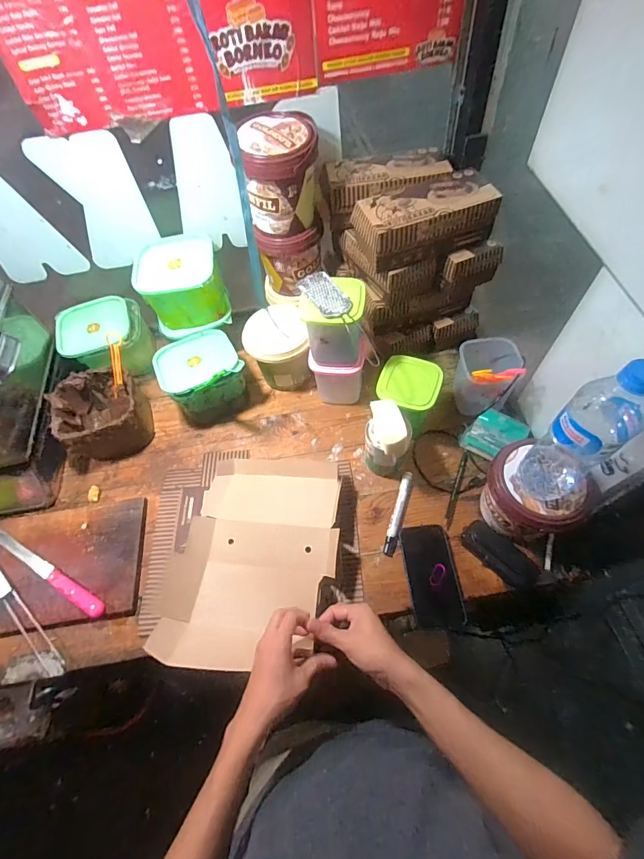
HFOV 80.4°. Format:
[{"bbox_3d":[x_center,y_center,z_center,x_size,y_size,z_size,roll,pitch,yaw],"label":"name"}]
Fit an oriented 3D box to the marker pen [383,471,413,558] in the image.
[{"bbox_3d":[0.128,0.136,0.632,0.018,0.016,0.145,15,63,12],"label":"marker pen"}]

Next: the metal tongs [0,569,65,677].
[{"bbox_3d":[-0.498,0.273,0.611,0.295,0.018,0.035,39,70,22],"label":"metal tongs"}]

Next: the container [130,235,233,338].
[{"bbox_3d":[-0.271,-0.284,0.747,0.148,0.110,0.164,-14,60,-4],"label":"container"}]

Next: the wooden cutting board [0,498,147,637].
[{"bbox_3d":[-0.457,0.226,0.638,0.308,0.020,0.194,-8,60,0],"label":"wooden cutting board"}]

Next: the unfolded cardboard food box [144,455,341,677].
[{"bbox_3d":[-0.105,0.197,0.625,0.259,0.066,0.341,5,61,7],"label":"unfolded cardboard food box"}]

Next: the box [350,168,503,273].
[{"bbox_3d":[0.165,-0.338,0.611,0.206,0.078,0.089,-18,61,-6],"label":"box"}]

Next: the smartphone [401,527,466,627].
[{"bbox_3d":[0.169,0.220,0.581,0.074,0.013,0.143,-7,60,0],"label":"smartphone"}]

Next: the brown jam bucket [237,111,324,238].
[{"bbox_3d":[-0.060,-0.404,0.617,0.111,0.139,0.139,-5,60,1],"label":"brown jam bucket"}]

